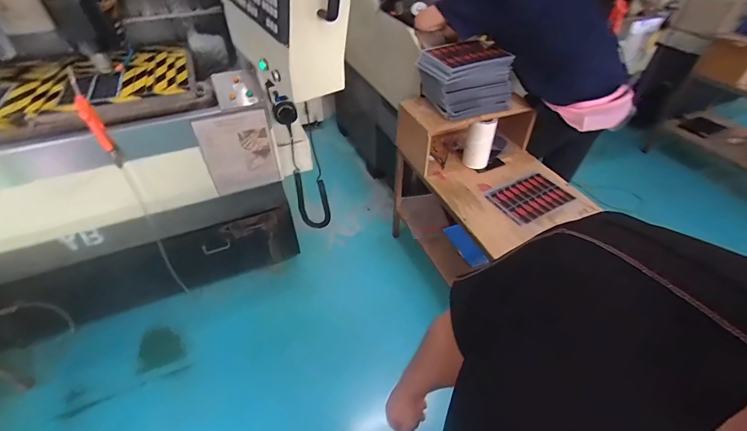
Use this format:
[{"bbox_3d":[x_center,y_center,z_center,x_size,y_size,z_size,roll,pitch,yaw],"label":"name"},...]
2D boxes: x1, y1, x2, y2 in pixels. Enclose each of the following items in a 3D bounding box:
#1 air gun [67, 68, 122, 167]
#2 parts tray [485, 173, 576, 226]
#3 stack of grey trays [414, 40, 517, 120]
[{"bbox_3d":[-0.732,-0.254,0.898,0.047,0.225,0.040,-30,52,-28],"label":"air gun"},{"bbox_3d":[0.578,-0.074,1.276,0.269,0.024,0.203,-22,48,-22],"label":"parts tray"},{"bbox_3d":[0.354,-0.510,1.306,0.322,0.205,0.229,-21,48,-21],"label":"stack of grey trays"}]

